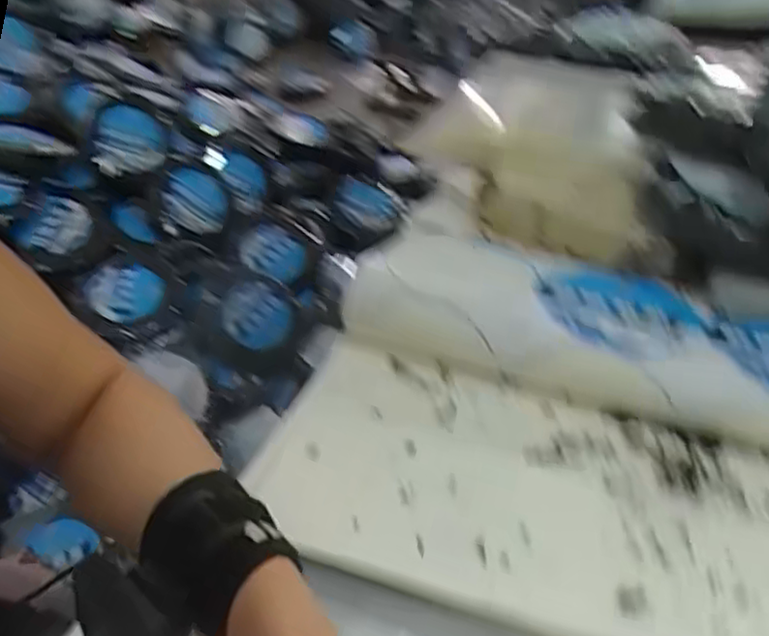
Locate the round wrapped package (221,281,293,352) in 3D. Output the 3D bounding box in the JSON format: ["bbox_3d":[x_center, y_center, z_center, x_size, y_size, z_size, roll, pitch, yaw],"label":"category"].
[{"bbox_3d":[-0.249,-0.004,1.367,0.131,0.030,0.135,37,62,-9],"label":"round wrapped package"}]

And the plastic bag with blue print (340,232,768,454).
[{"bbox_3d":[0.198,0.003,0.593,0.451,0.055,0.161,15,43,20],"label":"plastic bag with blue print"}]

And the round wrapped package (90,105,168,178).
[{"bbox_3d":[-0.539,-0.371,1.457,0.148,0.106,0.094,-18,42,-17],"label":"round wrapped package"}]

